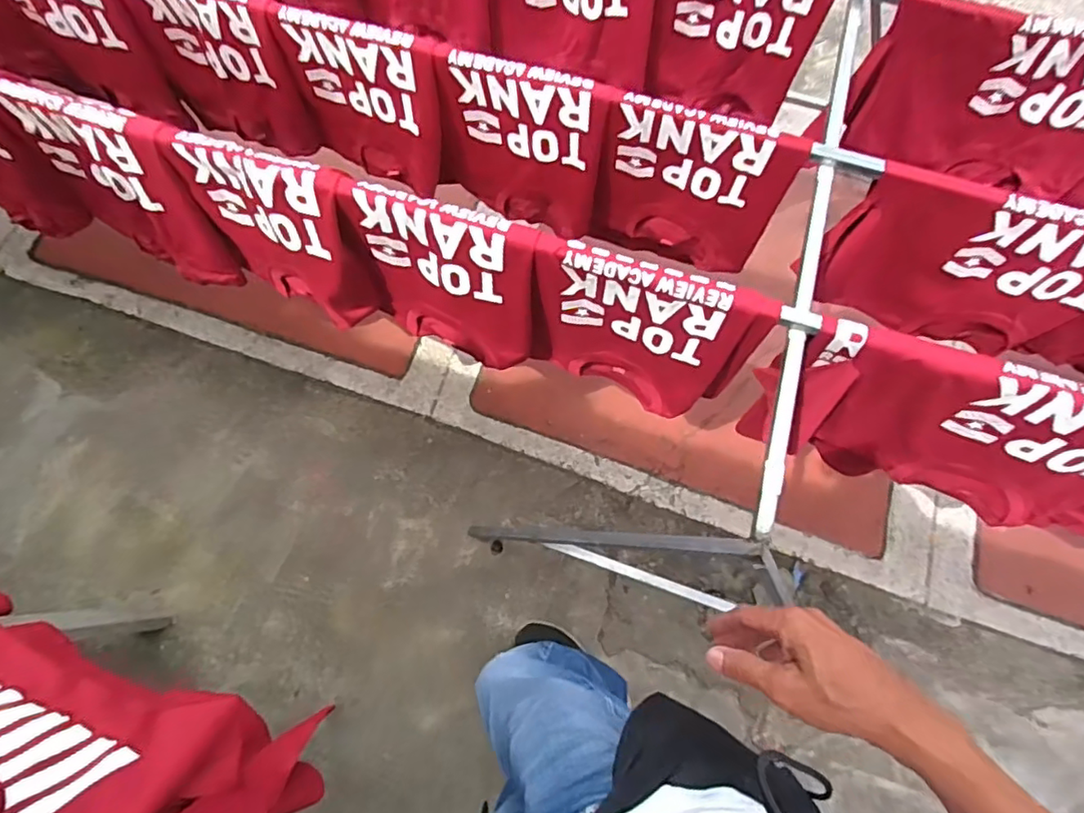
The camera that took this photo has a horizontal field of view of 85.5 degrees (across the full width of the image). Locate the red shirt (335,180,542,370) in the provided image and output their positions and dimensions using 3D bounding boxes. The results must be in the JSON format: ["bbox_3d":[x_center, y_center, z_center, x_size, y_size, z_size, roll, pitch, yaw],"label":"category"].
[{"bbox_3d":[-0.155,-0.201,0.956,0.307,0.308,0.107,23,77,6],"label":"red shirt"}]

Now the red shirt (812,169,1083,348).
[{"bbox_3d":[0.692,-0.218,0.950,0.420,0.317,0.052,17,76,5],"label":"red shirt"}]

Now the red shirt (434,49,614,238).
[{"bbox_3d":[-0.051,-0.462,1.056,0.327,0.336,0.057,20,77,5],"label":"red shirt"}]

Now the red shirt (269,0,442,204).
[{"bbox_3d":[-0.313,-0.537,1.080,0.321,0.317,0.083,20,77,5],"label":"red shirt"}]

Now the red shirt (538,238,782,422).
[{"bbox_3d":[0.154,-0.114,0.941,0.337,0.351,0.067,27,78,7],"label":"red shirt"}]

